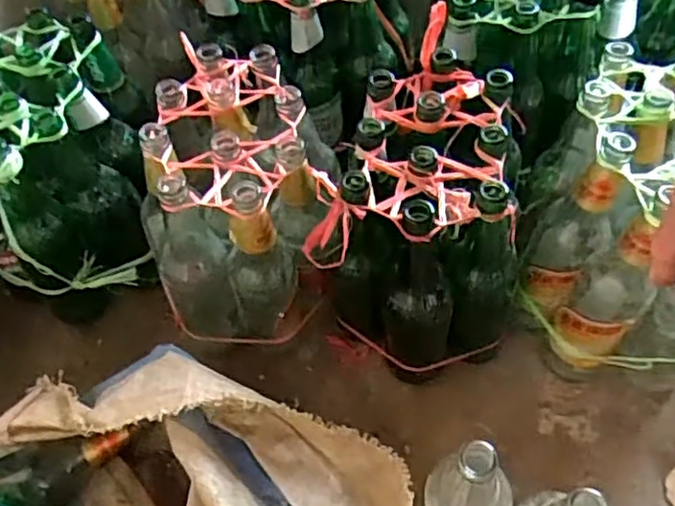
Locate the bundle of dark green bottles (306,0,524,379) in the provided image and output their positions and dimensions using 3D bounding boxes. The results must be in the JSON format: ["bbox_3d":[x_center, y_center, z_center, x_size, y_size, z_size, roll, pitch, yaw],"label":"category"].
[{"bbox_3d":[0.108,-0.036,0.703,0.196,0.267,0.268,18,60,15],"label":"bundle of dark green bottles"}]

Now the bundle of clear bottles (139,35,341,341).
[{"bbox_3d":[-0.095,-0.062,0.717,0.212,0.215,0.244,3,57,6],"label":"bundle of clear bottles"}]

